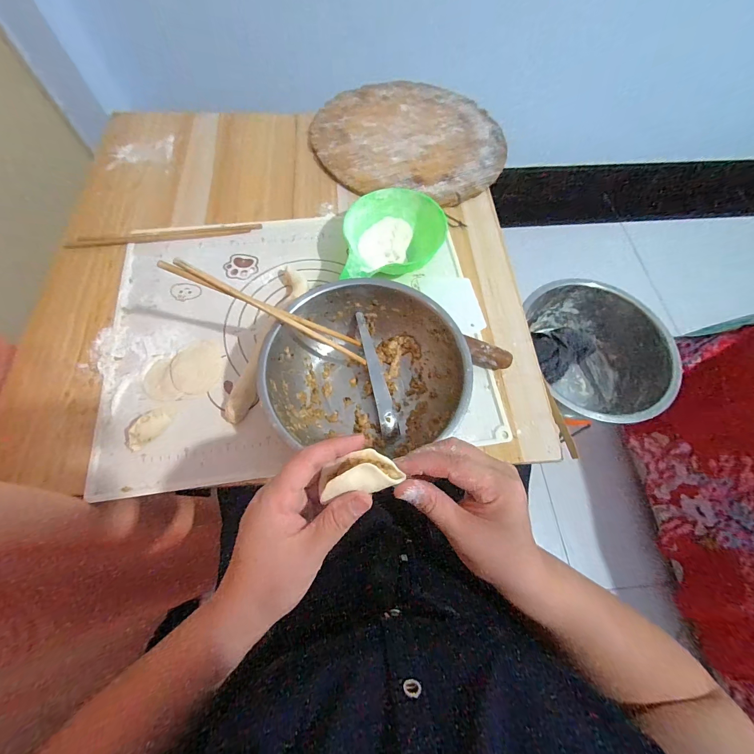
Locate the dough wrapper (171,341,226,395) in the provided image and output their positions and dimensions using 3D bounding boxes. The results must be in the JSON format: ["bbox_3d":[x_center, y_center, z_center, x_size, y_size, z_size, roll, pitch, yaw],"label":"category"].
[{"bbox_3d":[-0.229,-0.013,0.431,0.064,0.004,0.071,-13,68,-9],"label":"dough wrapper"}]

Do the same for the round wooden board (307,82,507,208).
[{"bbox_3d":[0.066,-0.473,0.642,0.347,0.015,0.361,1,67,-3],"label":"round wooden board"}]

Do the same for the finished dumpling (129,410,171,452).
[{"bbox_3d":[-0.269,0.061,0.396,0.026,0.016,0.050,36,70,12],"label":"finished dumpling"}]

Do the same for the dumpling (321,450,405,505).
[{"bbox_3d":[-0.013,0.068,0.235,0.056,0.024,0.028,-13,68,-9],"label":"dumpling"}]

